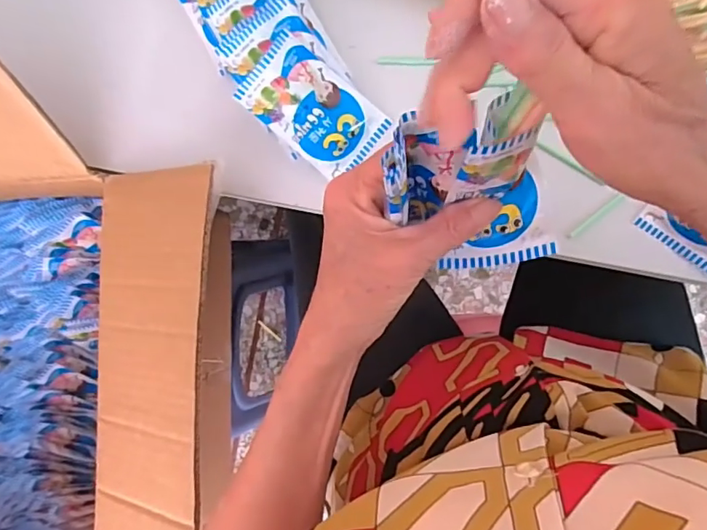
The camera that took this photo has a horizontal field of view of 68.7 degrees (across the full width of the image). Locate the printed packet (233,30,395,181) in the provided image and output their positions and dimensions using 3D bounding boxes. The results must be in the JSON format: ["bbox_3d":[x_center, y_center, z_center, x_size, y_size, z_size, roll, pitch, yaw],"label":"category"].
[{"bbox_3d":[-0.025,-0.113,0.386,0.103,0.013,0.064,40,97,-21],"label":"printed packet"}]

